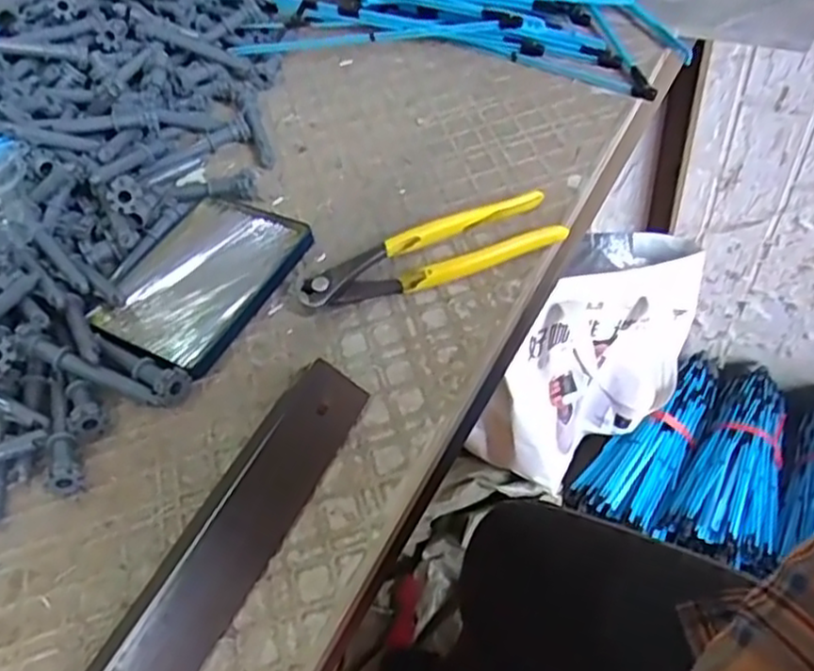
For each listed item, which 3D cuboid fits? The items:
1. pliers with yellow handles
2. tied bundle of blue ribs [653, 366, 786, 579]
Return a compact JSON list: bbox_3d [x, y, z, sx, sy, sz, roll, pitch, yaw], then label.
[{"bbox_3d":[0.014,-0.050,0.448,0.162,0.020,0.044,-18,52,-5],"label":"pliers with yellow handles"},{"bbox_3d":[0.456,0.169,0.962,0.124,0.048,0.303,25,60,25],"label":"tied bundle of blue ribs"}]

